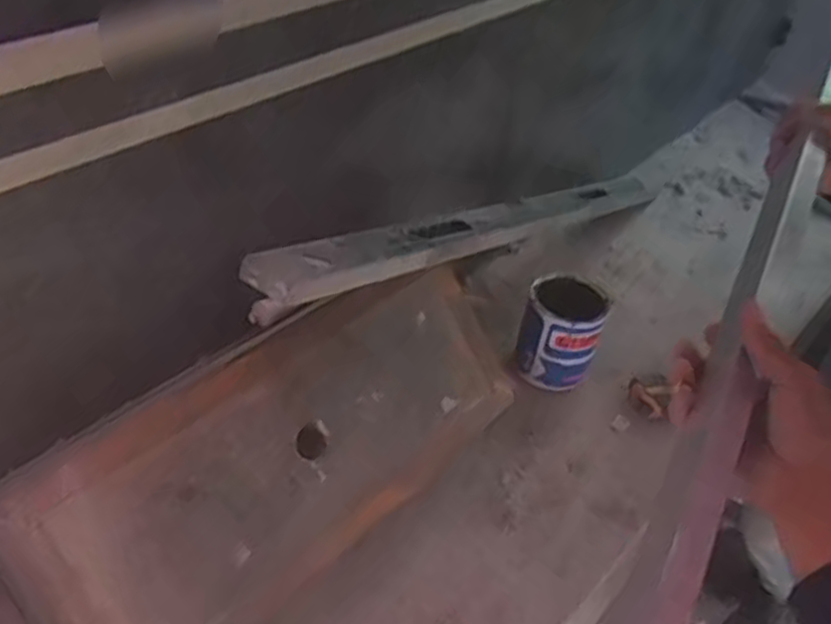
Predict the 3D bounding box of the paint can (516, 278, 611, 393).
[{"bbox_3d":[0.190,0.026,1.036,0.098,0.117,0.098,4,40,-3],"label":"paint can"}]

